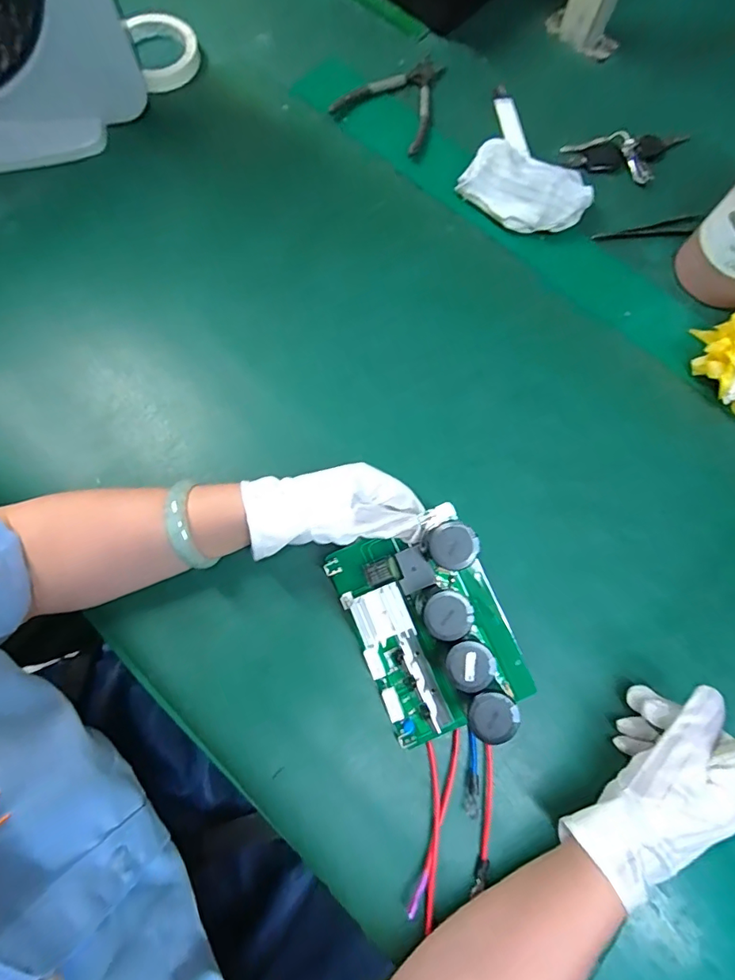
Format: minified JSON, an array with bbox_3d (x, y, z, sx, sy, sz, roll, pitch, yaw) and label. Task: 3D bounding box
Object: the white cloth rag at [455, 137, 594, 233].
[{"bbox_3d":[0.162,-0.310,0.499,0.128,0.031,0.080,25,75,5],"label":"white cloth rag"}]

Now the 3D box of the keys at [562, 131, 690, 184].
[{"bbox_3d":[0.292,-0.369,0.528,0.136,0.018,0.064,-10,75,-4],"label":"keys"}]

